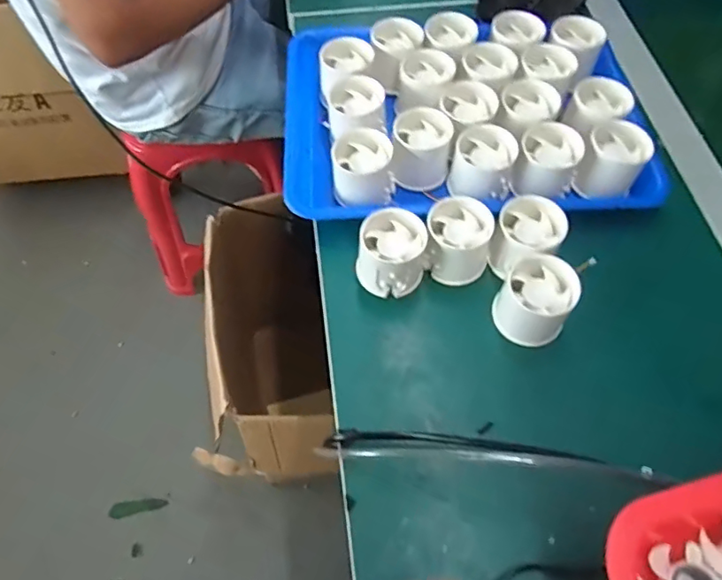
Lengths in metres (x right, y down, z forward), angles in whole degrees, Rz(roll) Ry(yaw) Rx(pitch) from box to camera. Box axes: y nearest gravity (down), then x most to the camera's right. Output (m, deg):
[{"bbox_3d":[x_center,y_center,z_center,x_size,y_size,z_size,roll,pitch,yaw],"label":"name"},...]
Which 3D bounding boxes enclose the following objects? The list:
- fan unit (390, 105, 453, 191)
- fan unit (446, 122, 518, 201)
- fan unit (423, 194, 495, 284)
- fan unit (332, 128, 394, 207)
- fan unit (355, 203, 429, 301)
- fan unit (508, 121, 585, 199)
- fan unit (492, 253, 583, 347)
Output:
[{"bbox_3d":[0.054,-0.126,0.491,0.050,0.046,0.055,7,60,4],"label":"fan unit"},{"bbox_3d":[0.108,-0.110,0.480,0.054,0.045,0.054,14,61,8],"label":"fan unit"},{"bbox_3d":[0.080,-0.040,0.448,0.053,0.048,0.052,0,60,0],"label":"fan unit"},{"bbox_3d":[0.002,-0.107,0.478,0.053,0.041,0.054,-5,60,-3],"label":"fan unit"},{"bbox_3d":[0.025,-0.030,0.441,0.051,0.049,0.053,6,60,3],"label":"fan unit"},{"bbox_3d":[0.163,-0.112,0.481,0.054,0.040,0.055,9,61,4],"label":"fan unit"},{"bbox_3d":[0.132,0.010,0.417,0.053,0.049,0.053,0,60,0],"label":"fan unit"}]

